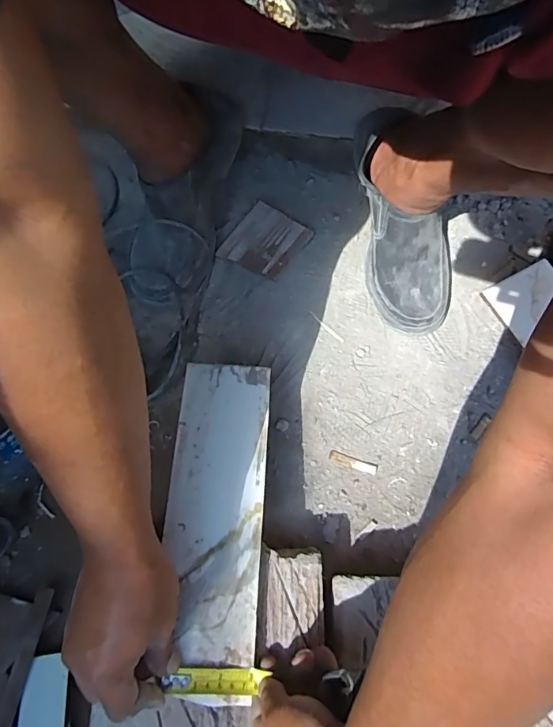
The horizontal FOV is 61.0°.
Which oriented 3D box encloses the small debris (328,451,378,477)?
[{"bbox_3d":[0.088,0.115,0.541,0.056,0.004,0.012,15,66,6],"label":"small debris"}]

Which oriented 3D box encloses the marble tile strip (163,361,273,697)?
[{"bbox_3d":[-0.056,0.140,0.446,0.093,0.005,0.298,0,66,-1],"label":"marble tile strip"}]

